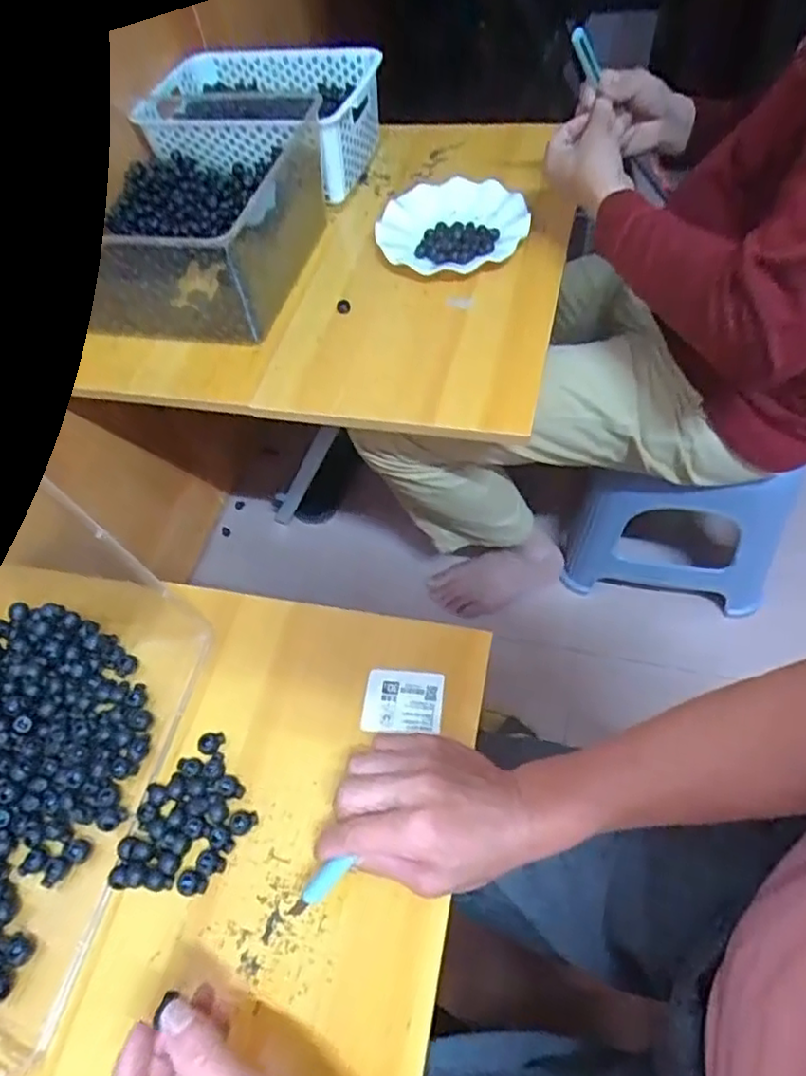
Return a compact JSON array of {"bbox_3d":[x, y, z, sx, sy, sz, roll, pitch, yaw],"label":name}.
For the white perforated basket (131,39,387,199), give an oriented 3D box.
[{"bbox_3d":[-0.185,-0.564,0.868,0.291,0.097,0.217,15,60,13],"label":"white perforated basket"}]

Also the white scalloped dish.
[{"bbox_3d":[0.057,-0.370,0.776,0.182,0.037,0.156,21,62,20],"label":"white scalloped dish"}]

